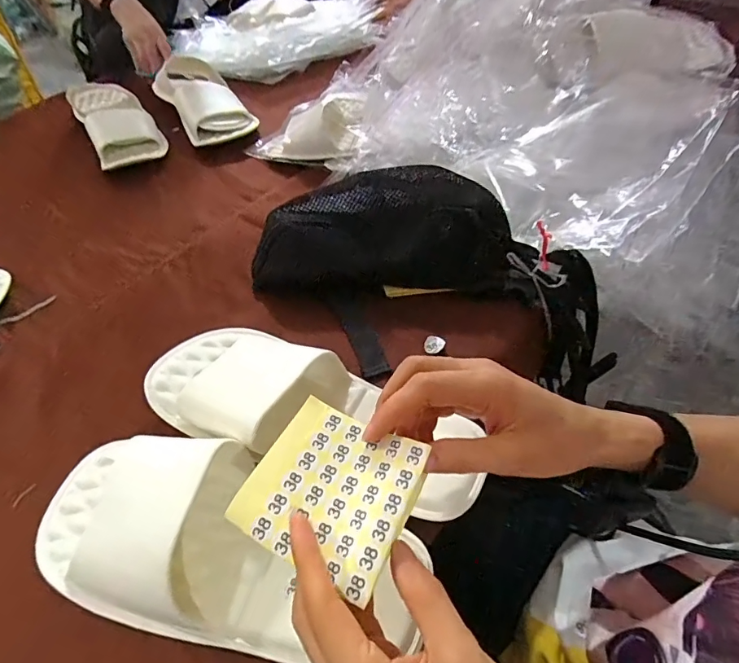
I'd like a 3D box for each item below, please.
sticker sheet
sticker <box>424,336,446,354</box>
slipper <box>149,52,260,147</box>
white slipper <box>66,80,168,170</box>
[{"bbox_3d":[-0.019,0.084,0.249,0.084,0.011,0.081,21,56,21],"label":"sticker sheet"},{"bbox_3d":[0.060,0.013,0.429,0.021,0.004,0.017,13,78,30],"label":"sticker"},{"bbox_3d":[-0.284,-0.400,0.768,0.118,0.067,0.272,-24,51,-19],"label":"slipper"},{"bbox_3d":[-0.408,-0.345,0.735,0.104,0.053,0.281,-27,52,-21],"label":"white slipper"}]

